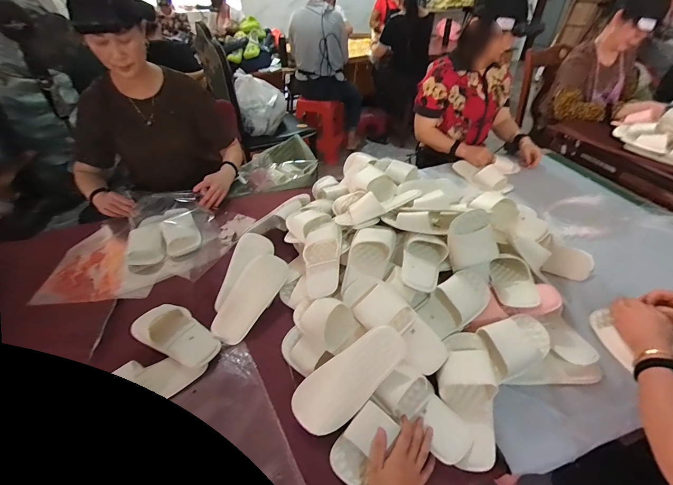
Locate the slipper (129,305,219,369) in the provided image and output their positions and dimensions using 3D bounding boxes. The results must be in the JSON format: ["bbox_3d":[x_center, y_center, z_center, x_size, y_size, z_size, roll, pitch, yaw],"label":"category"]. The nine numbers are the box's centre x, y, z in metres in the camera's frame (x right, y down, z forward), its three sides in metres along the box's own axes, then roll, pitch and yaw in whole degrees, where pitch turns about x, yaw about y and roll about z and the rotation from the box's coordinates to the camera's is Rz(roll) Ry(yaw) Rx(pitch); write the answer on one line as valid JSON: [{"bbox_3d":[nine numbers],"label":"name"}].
[{"bbox_3d":[-0.366,0.205,0.729,0.234,0.046,0.099,19,45,22],"label":"slipper"}]

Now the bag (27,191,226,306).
[{"bbox_3d":[-0.596,0.014,0.952,0.473,0.096,0.370,-20,44,-20],"label":"bag"}]

